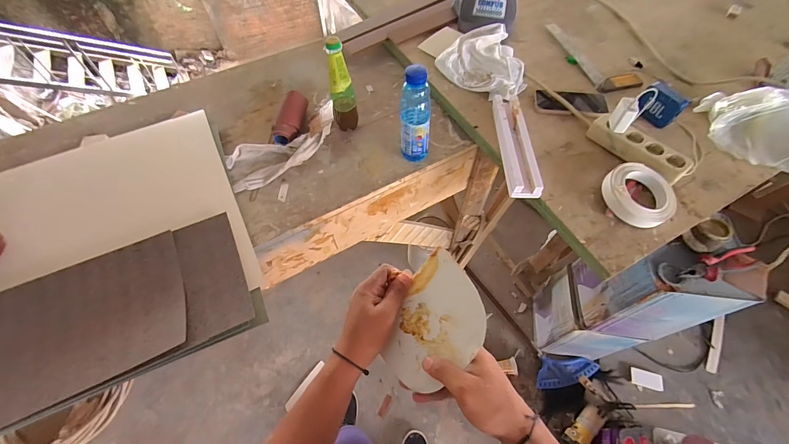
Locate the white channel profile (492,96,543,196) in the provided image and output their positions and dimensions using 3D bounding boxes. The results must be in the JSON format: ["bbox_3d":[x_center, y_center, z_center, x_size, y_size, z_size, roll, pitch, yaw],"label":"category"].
[{"bbox_3d":[0.259,-0.170,0.734,0.060,0.039,0.273,-1,59,0],"label":"white channel profile"}]

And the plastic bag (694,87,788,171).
[{"bbox_3d":[0.811,-0.206,0.716,0.237,0.108,0.184,25,62,14],"label":"plastic bag"}]

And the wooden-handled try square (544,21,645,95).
[{"bbox_3d":[0.547,-0.460,0.920,0.139,0.023,0.287,-13,60,-7],"label":"wooden-handled try square"}]

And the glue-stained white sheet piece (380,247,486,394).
[{"bbox_3d":[0.041,0.117,0.389,0.142,0.008,0.113,-51,49,14],"label":"glue-stained white sheet piece"}]

